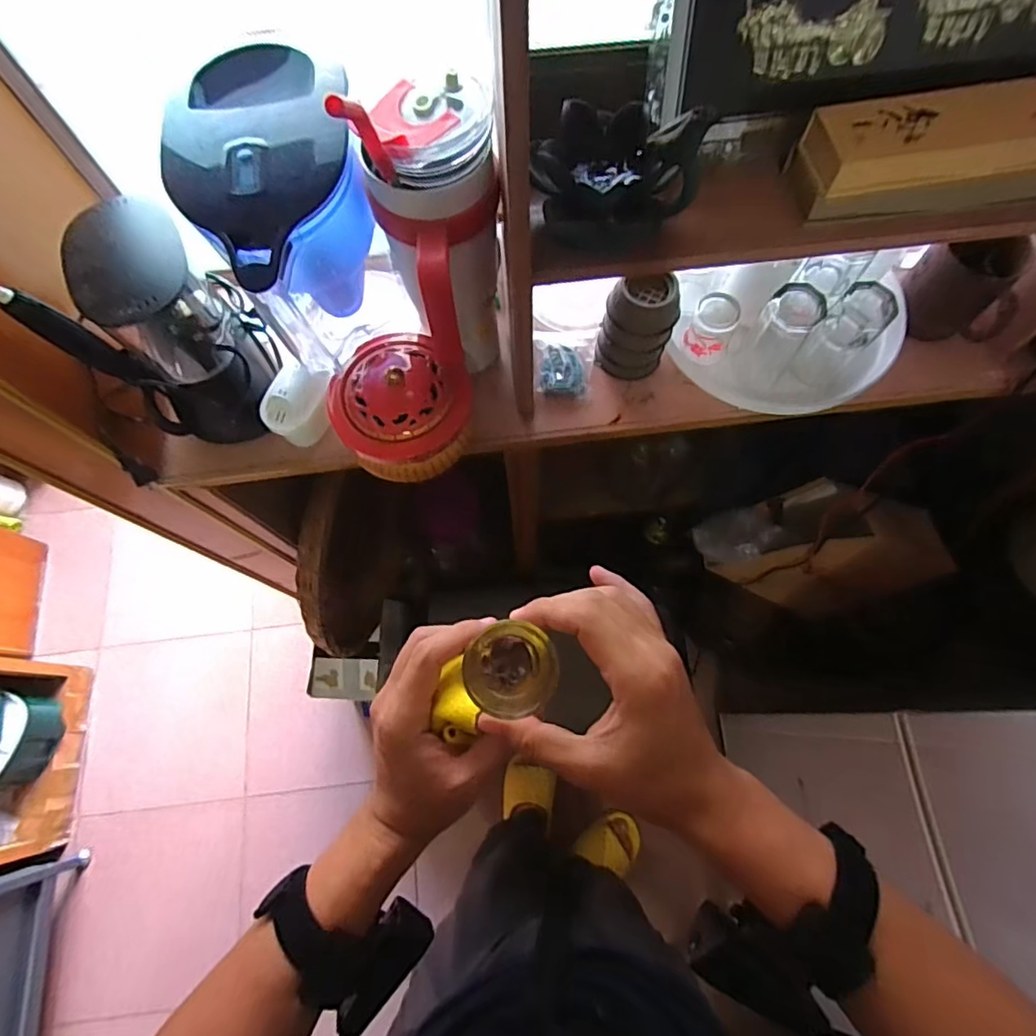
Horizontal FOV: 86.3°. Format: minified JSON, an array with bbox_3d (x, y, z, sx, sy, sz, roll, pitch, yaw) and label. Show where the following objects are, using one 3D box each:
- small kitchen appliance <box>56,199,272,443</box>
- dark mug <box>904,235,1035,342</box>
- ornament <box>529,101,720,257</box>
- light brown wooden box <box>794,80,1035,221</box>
[{"bbox_3d":[-0.316,-0.173,0.516,0.105,0.181,0.111,0,72,1],"label":"small kitchen appliance"},{"bbox_3d":[0.469,-0.238,0.587,0.084,0.083,0.094,13,72,6],"label":"dark mug"},{"bbox_3d":[0.063,-0.256,0.399,0.092,0.076,0.102,-33,74,-9],"label":"ornament"},{"bbox_3d":[0.334,-0.279,0.418,0.236,0.052,0.067,-7,72,-1],"label":"light brown wooden box"}]

